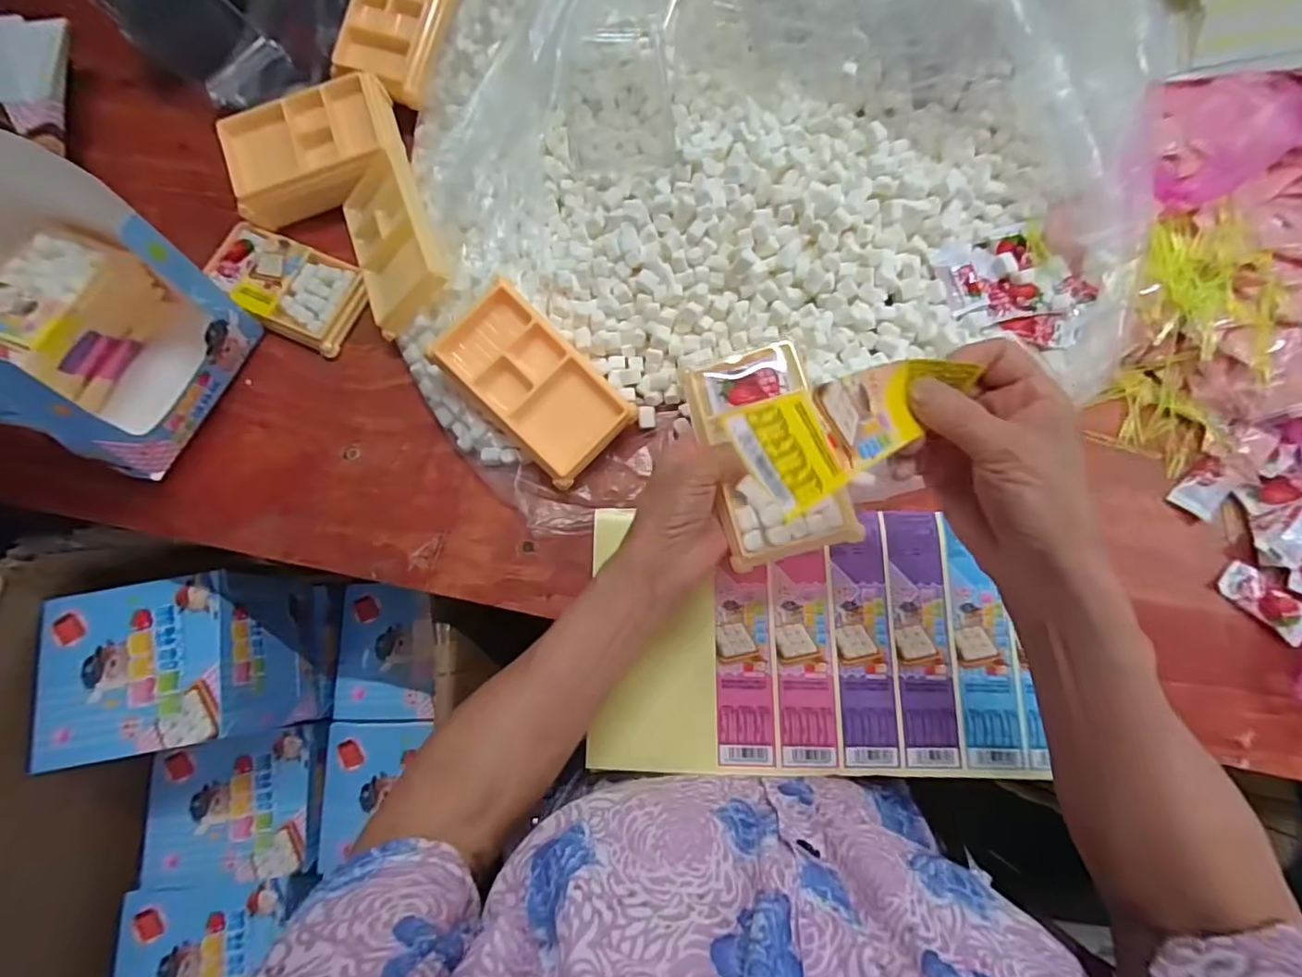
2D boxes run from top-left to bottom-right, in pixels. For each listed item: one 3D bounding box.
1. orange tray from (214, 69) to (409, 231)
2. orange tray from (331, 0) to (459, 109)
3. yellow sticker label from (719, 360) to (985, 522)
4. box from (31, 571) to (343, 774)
[{"bbox_3d":[-0.278,-0.277,0.473,0.138,0.026,0.076,-20,76,-2],"label":"orange tray"},{"bbox_3d":[-0.212,-0.404,0.491,0.089,0.027,0.134,20,85,7],"label":"orange tray"},{"bbox_3d":[0.084,-0.030,0.224,0.151,0.023,0.037,-23,78,-42],"label":"yellow sticker label"},{"bbox_3d":[-0.437,0.170,0.569,0.170,0.163,0.146,-7,76,1],"label":"box"}]

